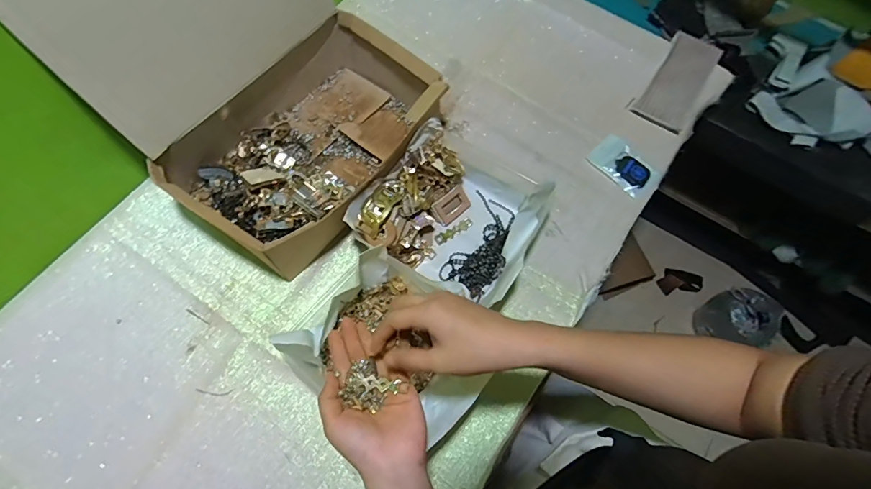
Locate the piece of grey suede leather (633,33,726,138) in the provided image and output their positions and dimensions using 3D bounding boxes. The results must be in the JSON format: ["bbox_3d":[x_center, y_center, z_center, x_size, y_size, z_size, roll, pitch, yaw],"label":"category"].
[{"bbox_3d":[0.397,-0.266,0.699,0.080,0.027,0.178,33,71,10],"label":"piece of grey suede leather"}]

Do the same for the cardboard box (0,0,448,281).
[{"bbox_3d":[-0.188,-0.194,0.511,0.293,0.288,0.321,38,72,11],"label":"cardboard box"}]

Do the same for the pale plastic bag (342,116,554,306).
[{"bbox_3d":[0.027,-0.047,0.568,0.210,0.082,0.203,28,70,8],"label":"pale plastic bag"}]

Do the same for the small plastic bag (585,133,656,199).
[{"bbox_3d":[0.284,-0.122,0.648,0.063,0.014,0.095,-40,75,-16],"label":"small plastic bag"}]

